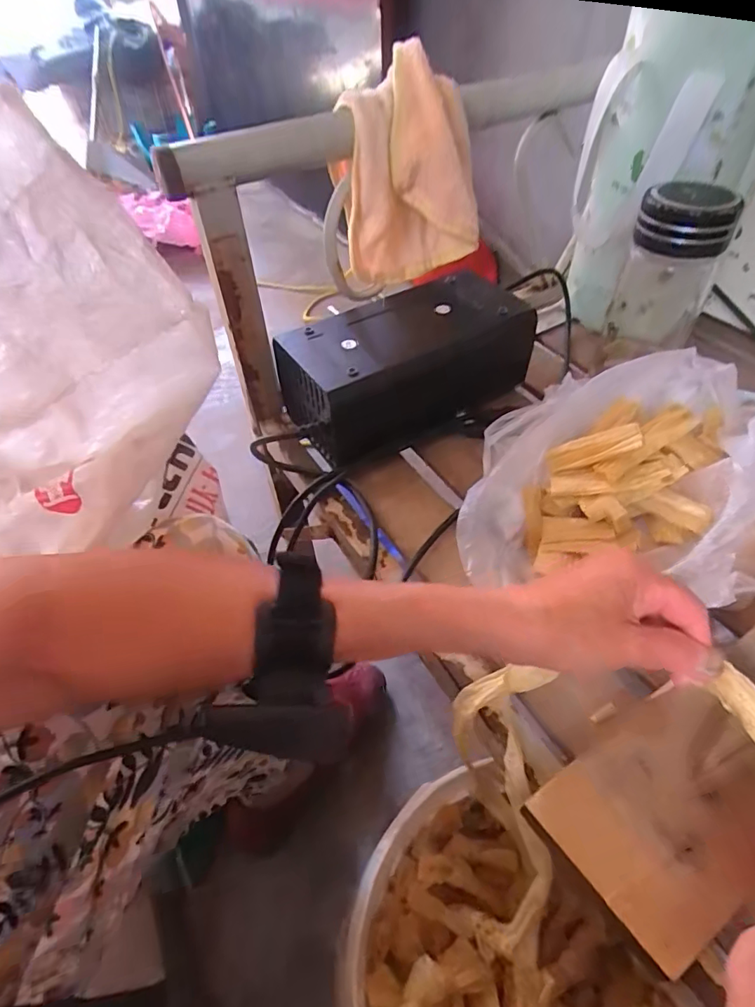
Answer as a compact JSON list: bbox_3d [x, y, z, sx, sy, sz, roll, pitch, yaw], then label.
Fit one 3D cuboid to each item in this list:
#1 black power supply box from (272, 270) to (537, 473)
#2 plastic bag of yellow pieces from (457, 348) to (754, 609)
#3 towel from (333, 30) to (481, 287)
[{"bbox_3d":[0.023,-0.119,0.478,0.226,0.097,0.100,-25,49,-15],"label":"black power supply box"},{"bbox_3d":[0.181,-0.026,0.391,0.216,0.078,0.213,6,48,12],"label":"plastic bag of yellow pieces"},{"bbox_3d":[0.019,-0.247,0.424,0.112,0.170,0.066,-15,47,-7],"label":"towel"}]

